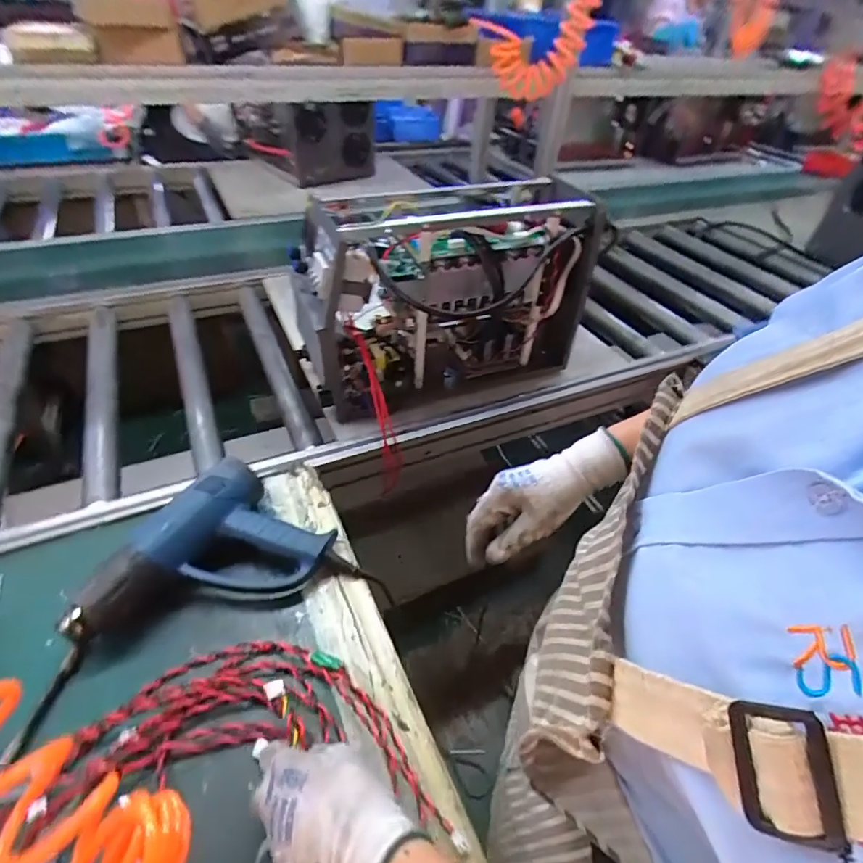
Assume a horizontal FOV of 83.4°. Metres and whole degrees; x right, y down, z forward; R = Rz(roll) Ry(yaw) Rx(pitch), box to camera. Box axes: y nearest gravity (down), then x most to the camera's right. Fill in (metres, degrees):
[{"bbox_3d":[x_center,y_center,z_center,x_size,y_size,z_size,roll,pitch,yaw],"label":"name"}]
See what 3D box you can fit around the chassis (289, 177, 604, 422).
[{"bbox_3d":[0.023,-0.226,0.807,0.458,0.289,0.187,-17,46,-25],"label":"chassis"}]

